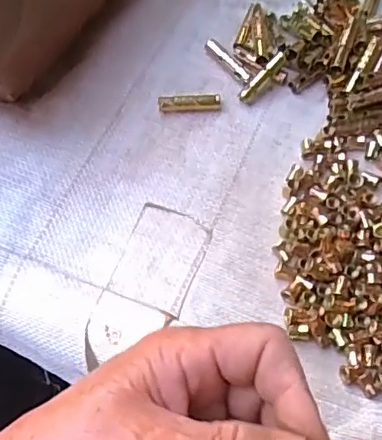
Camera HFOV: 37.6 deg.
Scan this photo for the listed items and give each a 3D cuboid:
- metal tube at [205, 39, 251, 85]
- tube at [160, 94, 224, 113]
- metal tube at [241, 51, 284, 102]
[{"bbox_3d":[0.025,-0.106,0.377,0.008,0.008,0.040,-38,72,-18],"label":"metal tube"},{"bbox_3d":[0.000,-0.075,0.361,0.040,0.008,0.008,-5,65,-5],"label":"tube"},{"bbox_3d":[0.047,-0.093,0.367,0.008,0.009,0.039,42,91,15],"label":"metal tube"}]

